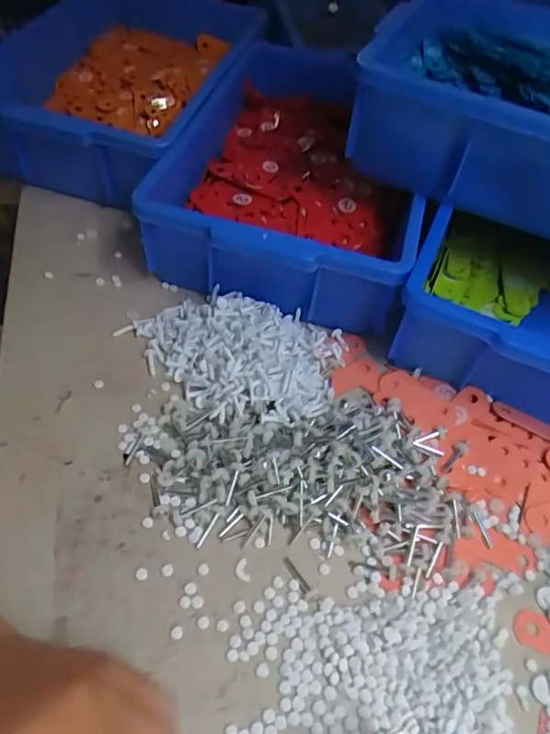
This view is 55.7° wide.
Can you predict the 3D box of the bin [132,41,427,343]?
[{"bbox_3d":[0.031,-0.186,0.530,0.231,0.089,0.308,16,54,6],"label":"bin"}]

